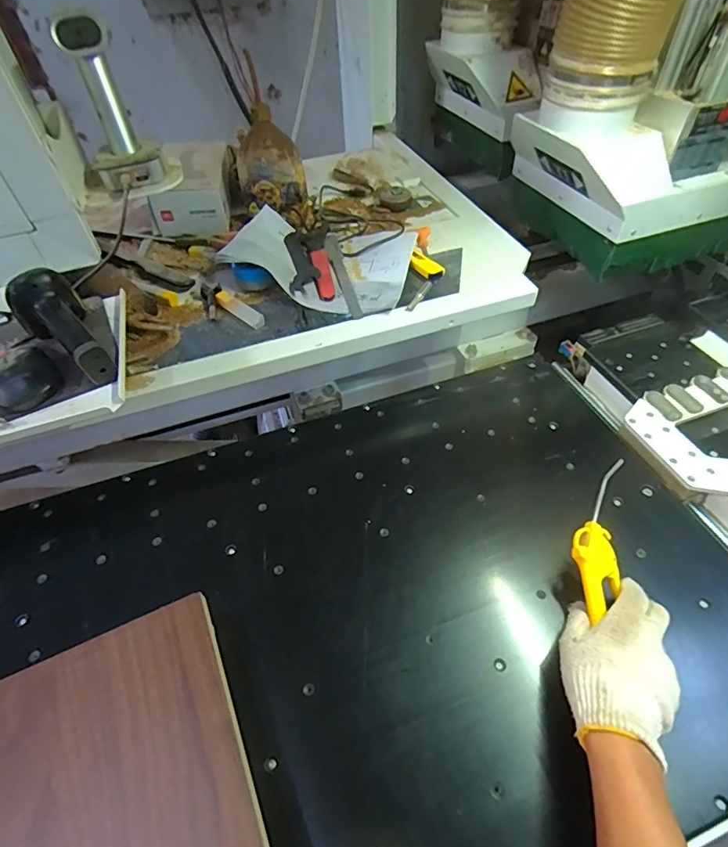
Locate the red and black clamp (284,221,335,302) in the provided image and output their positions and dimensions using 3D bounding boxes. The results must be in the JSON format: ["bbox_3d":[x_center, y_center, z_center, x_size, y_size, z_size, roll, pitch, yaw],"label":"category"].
[{"bbox_3d":[-0.091,-0.275,0.789,0.074,0.021,0.211,-5,49,-1],"label":"red and black clamp"}]

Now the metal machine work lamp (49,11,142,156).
[{"bbox_3d":[-0.301,-0.385,0.546,0.055,0.126,0.034,-22,51,-15],"label":"metal machine work lamp"}]

